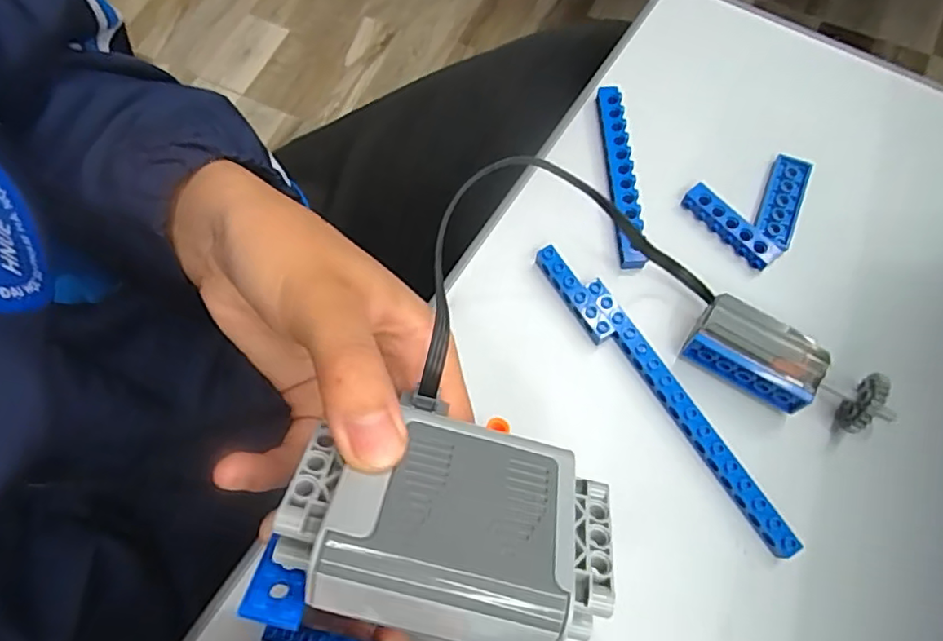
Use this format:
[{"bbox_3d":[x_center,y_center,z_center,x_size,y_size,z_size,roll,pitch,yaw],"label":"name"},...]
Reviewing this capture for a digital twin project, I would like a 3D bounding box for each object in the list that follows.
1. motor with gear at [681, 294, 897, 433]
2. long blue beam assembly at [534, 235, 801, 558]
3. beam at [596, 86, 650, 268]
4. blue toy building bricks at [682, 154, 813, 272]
[{"bbox_3d":[0.123,0.020,0.232,0.072,0.022,0.027,32,75,12],"label":"motor with gear"},{"bbox_3d":[0.075,0.028,0.237,0.015,0.014,0.147,-32,73,-9],"label":"long blue beam assembly"},{"bbox_3d":[0.069,-0.068,0.273,0.011,0.010,0.092,-4,71,1],"label":"beam"},{"bbox_3d":[0.132,-0.054,0.266,0.053,0.012,0.046,-37,74,-10],"label":"blue toy building bricks"}]

